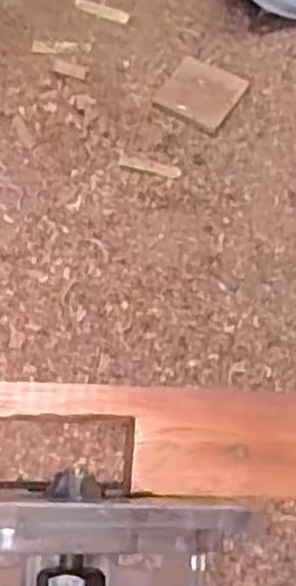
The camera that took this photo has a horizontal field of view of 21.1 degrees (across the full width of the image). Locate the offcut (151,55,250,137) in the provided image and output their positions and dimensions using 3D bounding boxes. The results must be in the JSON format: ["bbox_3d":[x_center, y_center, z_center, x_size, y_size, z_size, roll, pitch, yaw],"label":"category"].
[{"bbox_3d":[0.051,-0.194,0.768,0.077,0.007,0.072,31,69,16],"label":"offcut"}]

